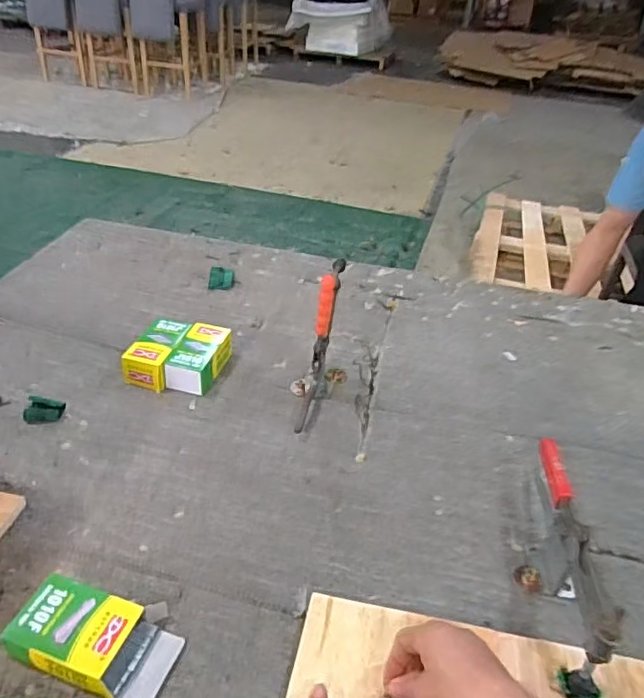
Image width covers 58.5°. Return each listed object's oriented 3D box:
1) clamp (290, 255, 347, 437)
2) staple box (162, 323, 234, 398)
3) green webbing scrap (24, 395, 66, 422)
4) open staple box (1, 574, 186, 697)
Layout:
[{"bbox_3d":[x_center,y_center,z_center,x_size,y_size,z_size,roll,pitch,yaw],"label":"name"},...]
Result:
[{"bbox_3d":[-0.006,-0.002,0.840,0.079,0.201,0.167,9,36,6],"label":"clamp"},{"bbox_3d":[-0.195,0.015,0.917,0.069,0.049,0.131,13,37,12],"label":"staple box"},{"bbox_3d":[-0.394,0.086,0.815,0.050,0.021,0.035,1,36,-5],"label":"green webbing scrap"},{"bbox_3d":[-0.218,0.280,0.561,0.151,0.035,0.091,13,36,12],"label":"open staple box"}]

